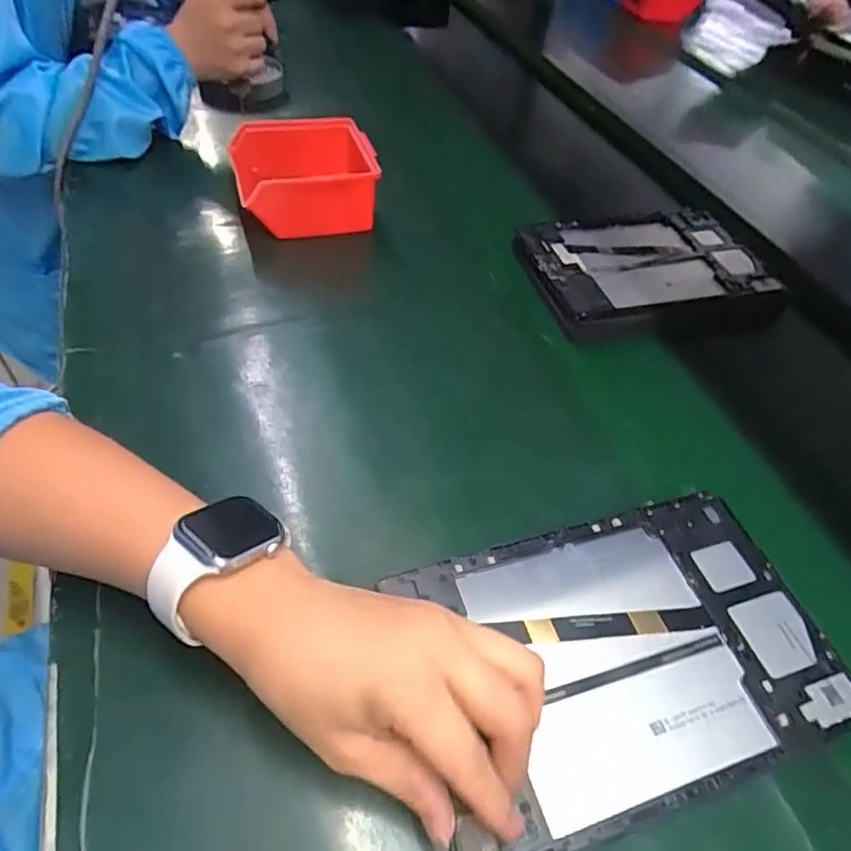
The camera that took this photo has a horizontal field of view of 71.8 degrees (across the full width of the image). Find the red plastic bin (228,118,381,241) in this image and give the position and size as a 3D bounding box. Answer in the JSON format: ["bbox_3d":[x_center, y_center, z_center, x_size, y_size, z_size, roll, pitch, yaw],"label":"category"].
[{"bbox_3d":[-0.123,-0.255,0.610,0.140,0.069,0.123,-14,53,-19],"label":"red plastic bin"}]

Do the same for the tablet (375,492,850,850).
[{"bbox_3d":[0.108,0.122,0.324,0.231,0.012,0.149,-13,53,-14],"label":"tablet"}]

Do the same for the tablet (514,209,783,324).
[{"bbox_3d":[0.220,-0.171,0.600,0.244,0.016,0.152,-6,50,-13],"label":"tablet"}]

